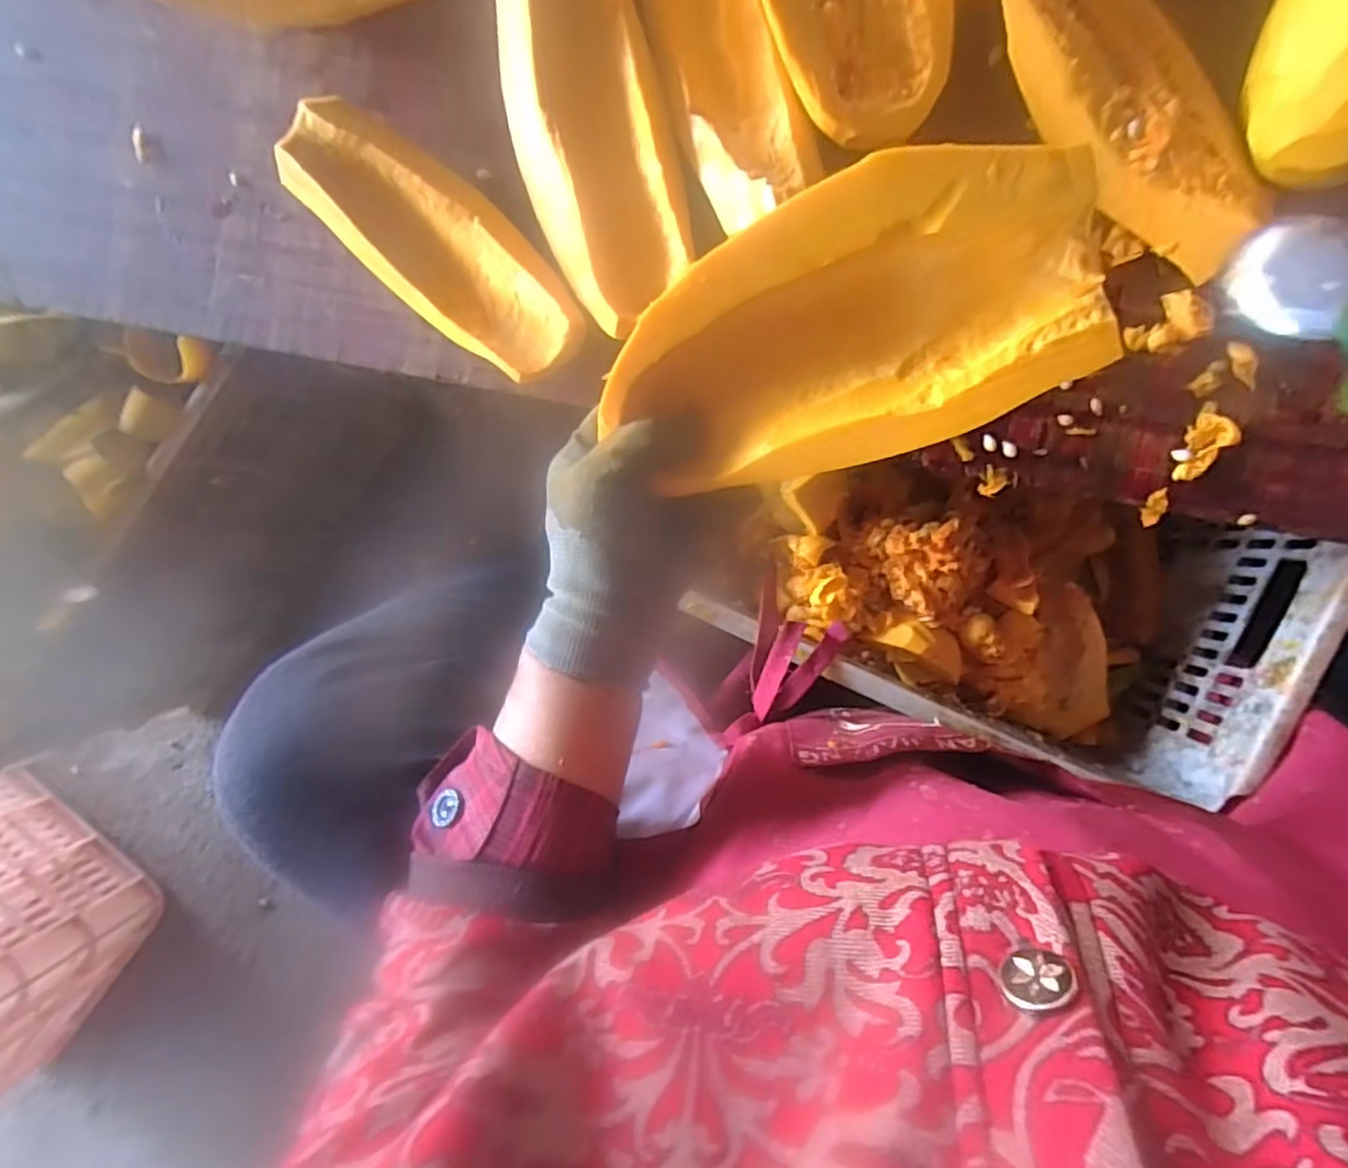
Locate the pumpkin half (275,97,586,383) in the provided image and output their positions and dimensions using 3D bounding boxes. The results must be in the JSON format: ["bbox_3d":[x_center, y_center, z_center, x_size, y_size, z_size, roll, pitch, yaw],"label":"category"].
[{"bbox_3d":[-0.141,-0.204,0.406,0.195,0.042,0.071,43,94,4],"label":"pumpkin half"}]

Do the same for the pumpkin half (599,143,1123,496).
[{"bbox_3d":[0.075,-0.114,0.310,0.210,0.051,0.108,-18,106,10],"label":"pumpkin half"}]

